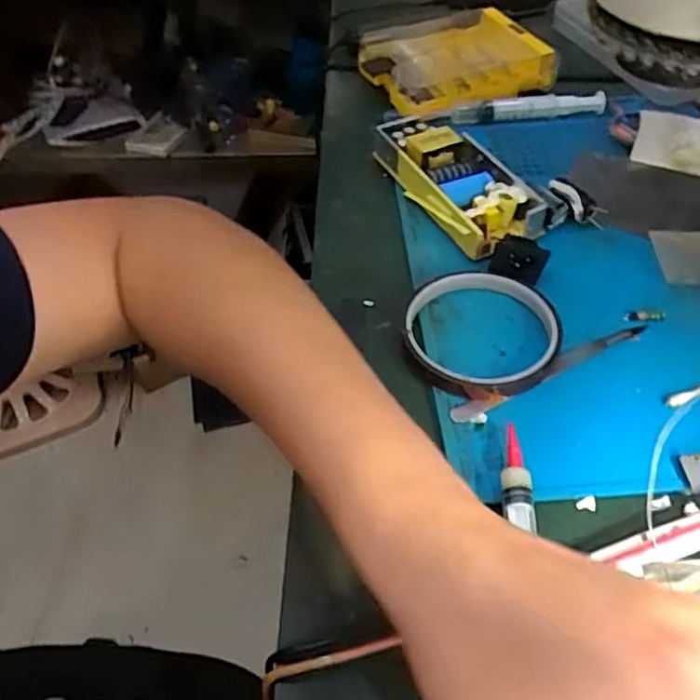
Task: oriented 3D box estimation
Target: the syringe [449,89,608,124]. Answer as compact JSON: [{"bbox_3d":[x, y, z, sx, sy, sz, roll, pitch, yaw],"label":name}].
[{"bbox_3d":[0.141,-0.190,0.498,0.120,0.019,0.011,-5,50,-1],"label":"syringe"}]

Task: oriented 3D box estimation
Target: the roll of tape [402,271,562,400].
[{"bbox_3d":[0.074,-0.012,0.351,0.083,0.016,0.088,-2,50,2],"label":"roll of tape"}]

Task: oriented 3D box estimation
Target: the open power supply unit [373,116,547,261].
[{"bbox_3d":[0.071,-0.116,0.432,0.059,0.028,0.129,-24,53,-16],"label":"open power supply unit"}]

